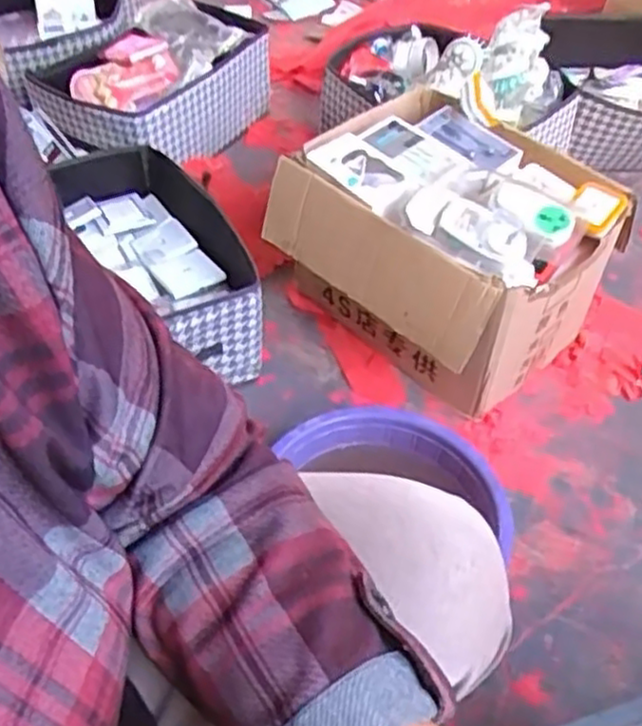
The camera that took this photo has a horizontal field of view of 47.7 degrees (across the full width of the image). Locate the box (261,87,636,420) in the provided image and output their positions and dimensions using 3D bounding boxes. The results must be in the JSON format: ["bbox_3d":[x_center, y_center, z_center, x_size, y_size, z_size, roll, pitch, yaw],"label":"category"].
[{"bbox_3d":[0.162,-0.156,1.059,0.317,0.303,0.401,-35,57,-28],"label":"box"}]

